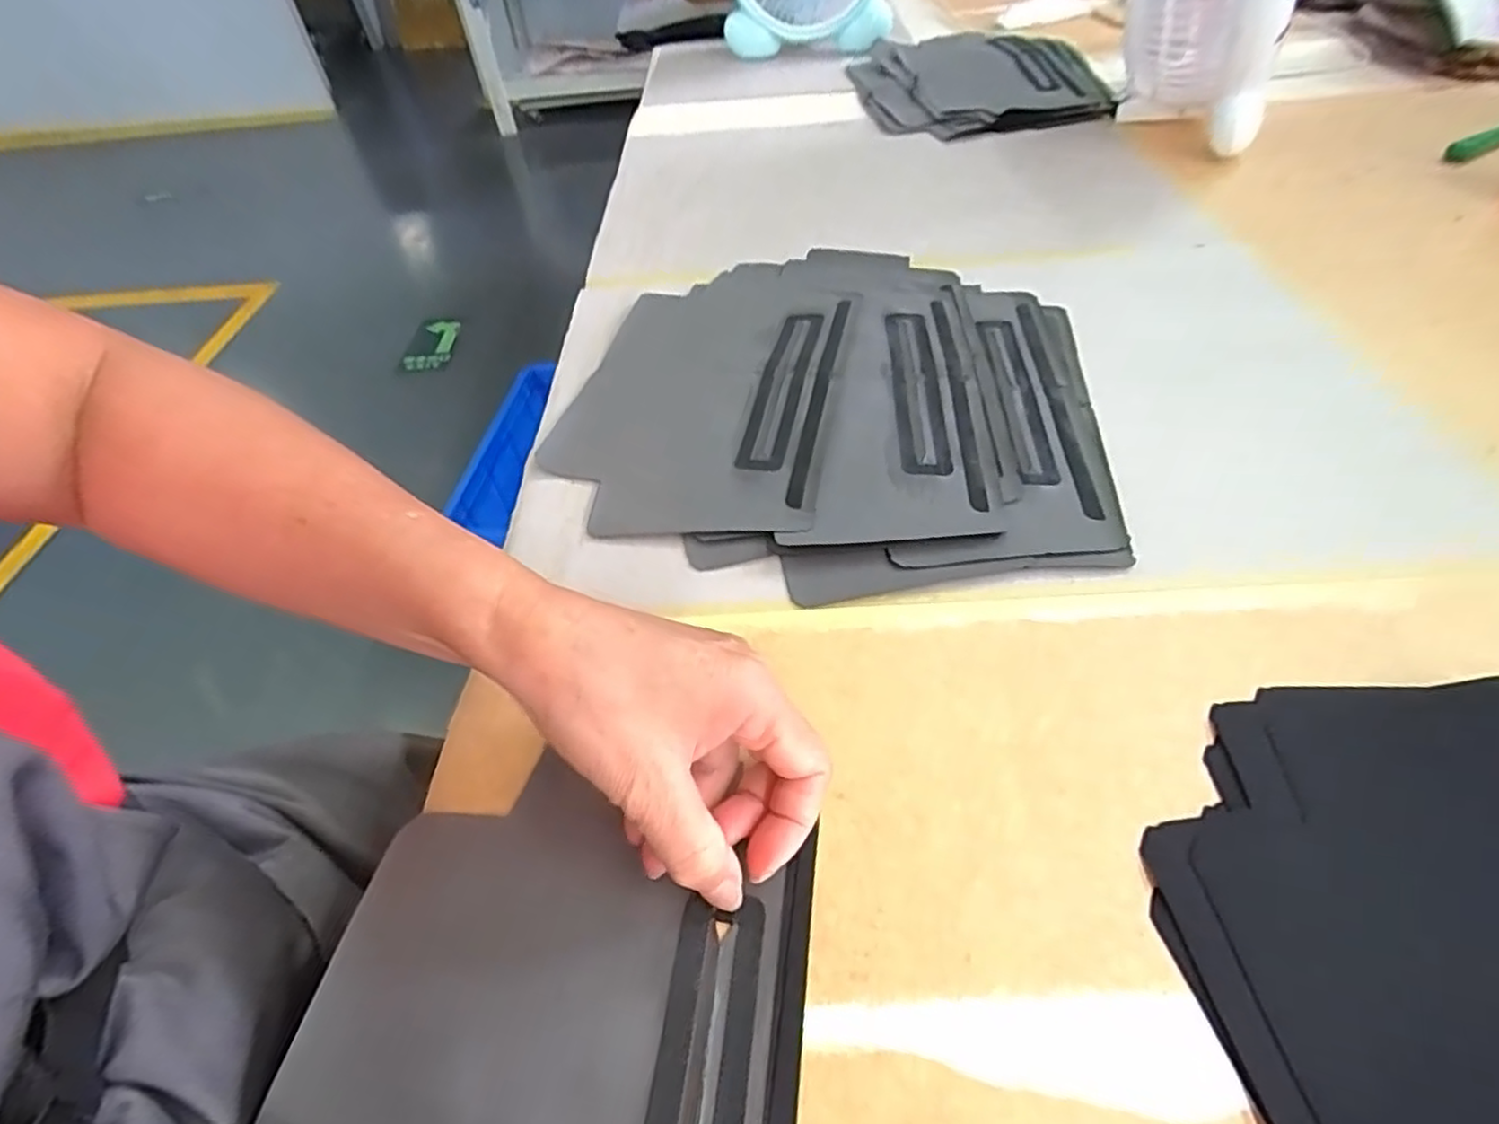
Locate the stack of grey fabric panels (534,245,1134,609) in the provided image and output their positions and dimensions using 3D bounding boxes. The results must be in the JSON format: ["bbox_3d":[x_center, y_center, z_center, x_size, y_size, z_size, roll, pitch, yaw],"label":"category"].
[{"bbox_3d":[0.051,-0.113,0.453,0.326,0.013,0.331,6,49,9],"label":"stack of grey fabric panels"}]

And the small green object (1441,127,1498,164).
[{"bbox_3d":[0.643,-0.368,0.610,0.098,0.014,0.022,-25,51,-17],"label":"small green object"}]

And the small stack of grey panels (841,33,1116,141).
[{"bbox_3d":[0.266,-0.573,0.833,0.268,0.035,0.302,-4,48,1],"label":"small stack of grey panels"}]

